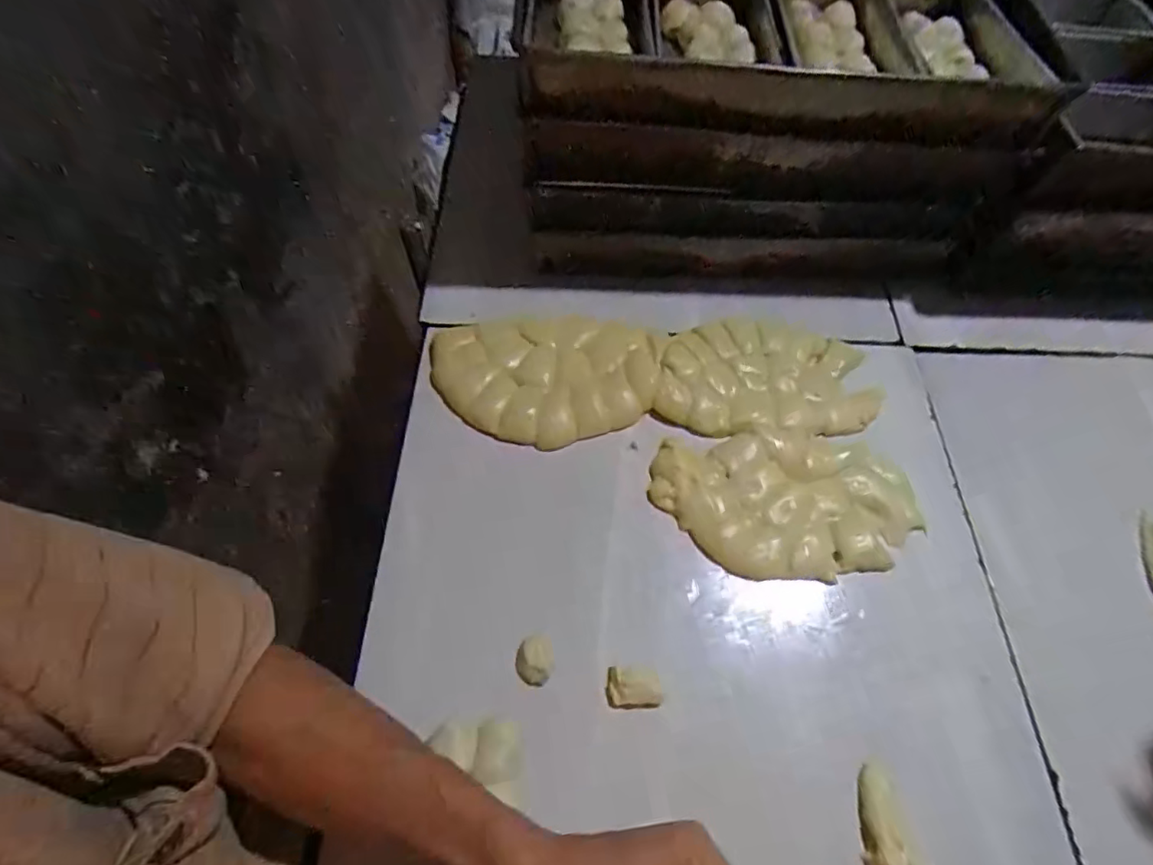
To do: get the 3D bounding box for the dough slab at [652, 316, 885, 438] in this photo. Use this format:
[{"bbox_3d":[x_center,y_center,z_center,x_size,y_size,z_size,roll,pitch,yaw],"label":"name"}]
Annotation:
[{"bbox_3d":[0.182,-0.059,0.565,0.206,0.024,0.127,-1,60,1],"label":"dough slab"}]

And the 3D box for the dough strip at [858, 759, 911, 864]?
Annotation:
[{"bbox_3d":[0.203,0.267,0.387,0.025,0.024,0.088,2,60,2],"label":"dough strip"}]

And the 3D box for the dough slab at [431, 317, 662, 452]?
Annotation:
[{"bbox_3d":[-0.035,-0.056,0.555,0.214,0.026,0.130,12,61,8],"label":"dough slab"}]

